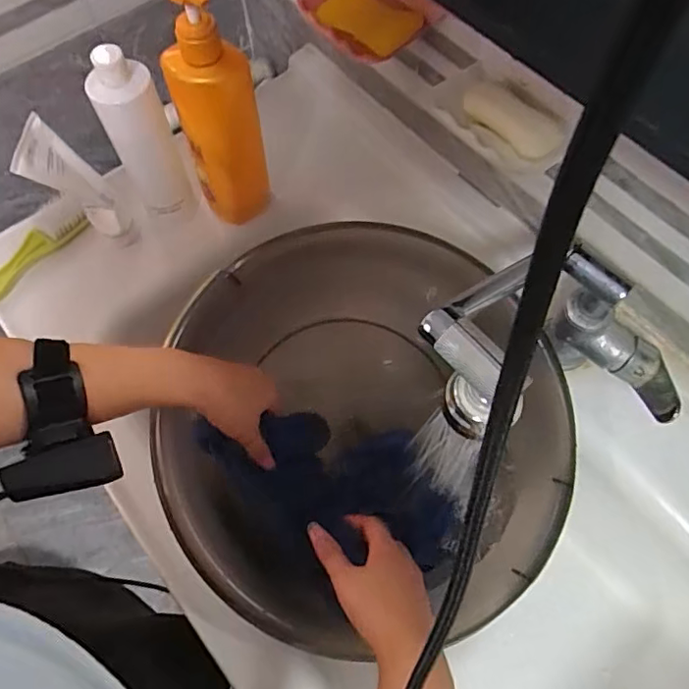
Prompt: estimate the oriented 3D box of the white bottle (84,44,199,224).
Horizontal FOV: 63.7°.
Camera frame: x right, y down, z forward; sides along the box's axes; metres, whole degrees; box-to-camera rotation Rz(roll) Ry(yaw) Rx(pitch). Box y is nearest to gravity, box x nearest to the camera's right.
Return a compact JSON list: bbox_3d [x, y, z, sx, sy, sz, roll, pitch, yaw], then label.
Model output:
[{"bbox_3d":[-0.206,-0.209,0.570,0.063,0.185,0.075,-24,68,-9],"label":"white bottle"}]

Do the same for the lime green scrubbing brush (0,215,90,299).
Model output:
[{"bbox_3d":[-0.372,-0.081,0.614,0.040,0.020,0.193,40,72,17],"label":"lime green scrubbing brush"}]

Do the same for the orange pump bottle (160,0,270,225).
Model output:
[{"bbox_3d":[-0.121,-0.219,0.532,0.072,0.257,0.073,-19,67,-7],"label":"orange pump bottle"}]

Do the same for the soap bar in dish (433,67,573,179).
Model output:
[{"bbox_3d":[0.137,-0.196,0.481,0.113,0.029,0.067,33,70,14],"label":"soap bar in dish"}]

